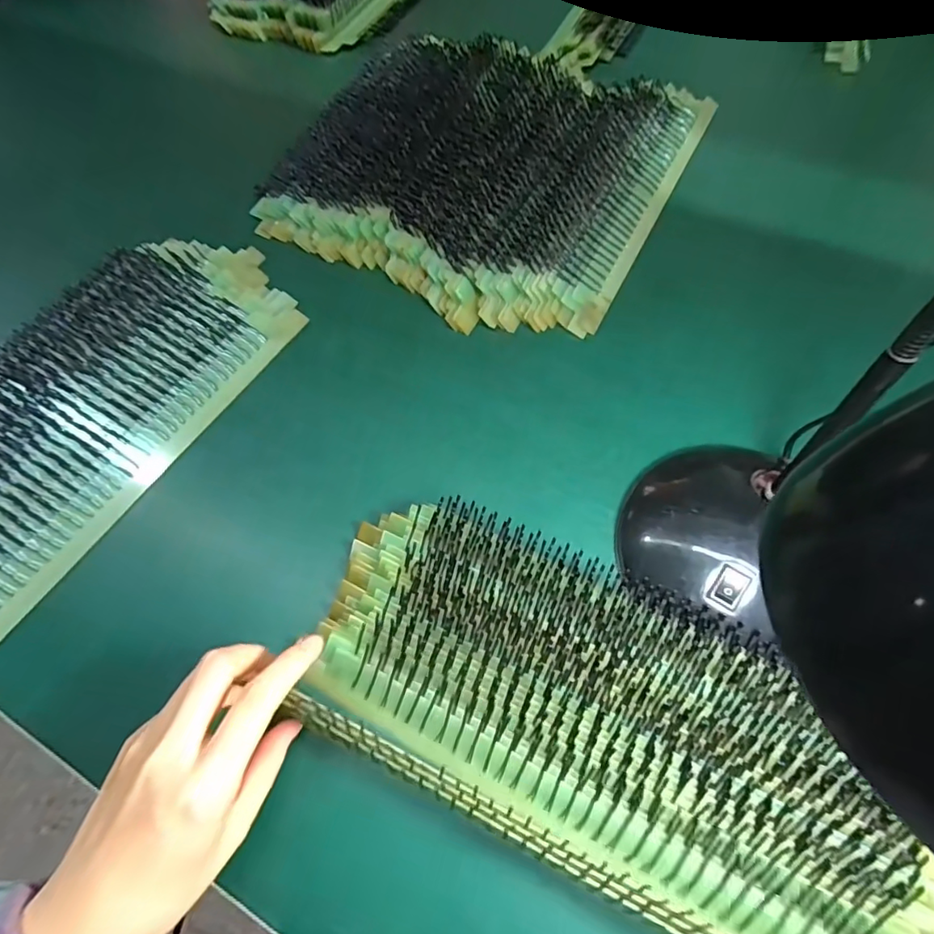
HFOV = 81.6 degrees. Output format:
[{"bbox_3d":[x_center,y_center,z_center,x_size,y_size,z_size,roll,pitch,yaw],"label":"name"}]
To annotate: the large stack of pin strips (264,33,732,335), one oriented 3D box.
[{"bbox_3d":[0.010,-0.271,0.479,0.321,0.035,0.311,23,67,15],"label":"large stack of pin strips"}]

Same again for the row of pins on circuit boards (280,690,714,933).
[{"bbox_3d":[0.039,0.171,0.236,0.275,0.024,0.013,23,65,14],"label":"row of pins on circuit boards"}]

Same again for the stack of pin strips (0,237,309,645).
[{"bbox_3d":[-0.279,-0.048,0.389,0.174,0.026,0.323,28,68,17],"label":"stack of pin strips"}]

